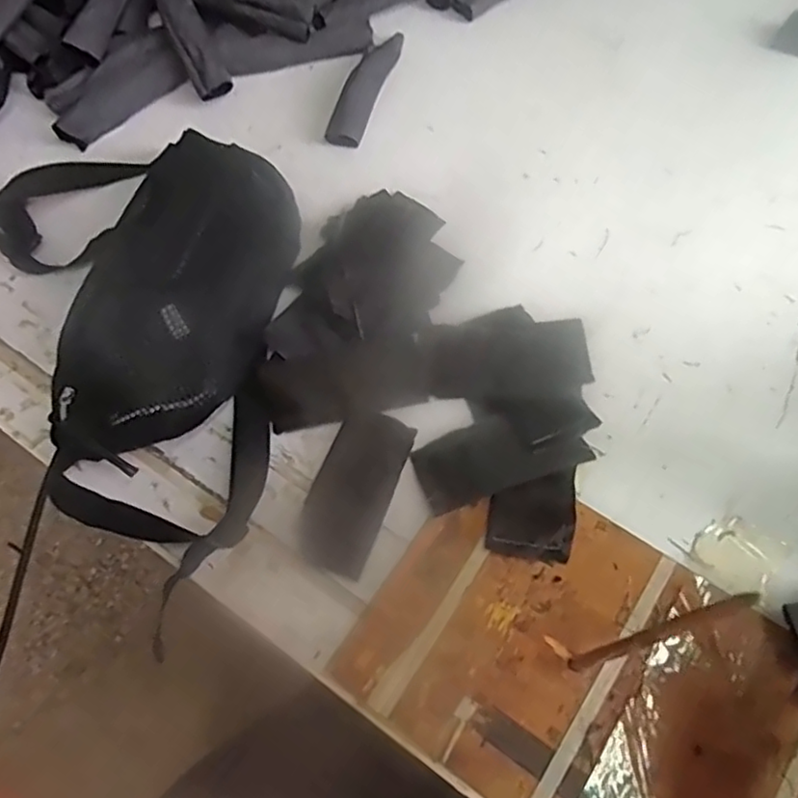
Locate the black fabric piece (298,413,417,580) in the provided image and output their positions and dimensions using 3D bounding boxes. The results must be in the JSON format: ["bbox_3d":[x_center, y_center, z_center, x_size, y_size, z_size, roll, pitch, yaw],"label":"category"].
[{"bbox_3d":[-0.030,0.061,0.437,0.053,0.004,0.110,20,68,11],"label":"black fabric piece"}]

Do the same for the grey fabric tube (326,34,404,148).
[{"bbox_3d":[-0.029,-0.286,0.583,0.030,0.017,0.138,17,68,10],"label":"grey fabric tube"}]

